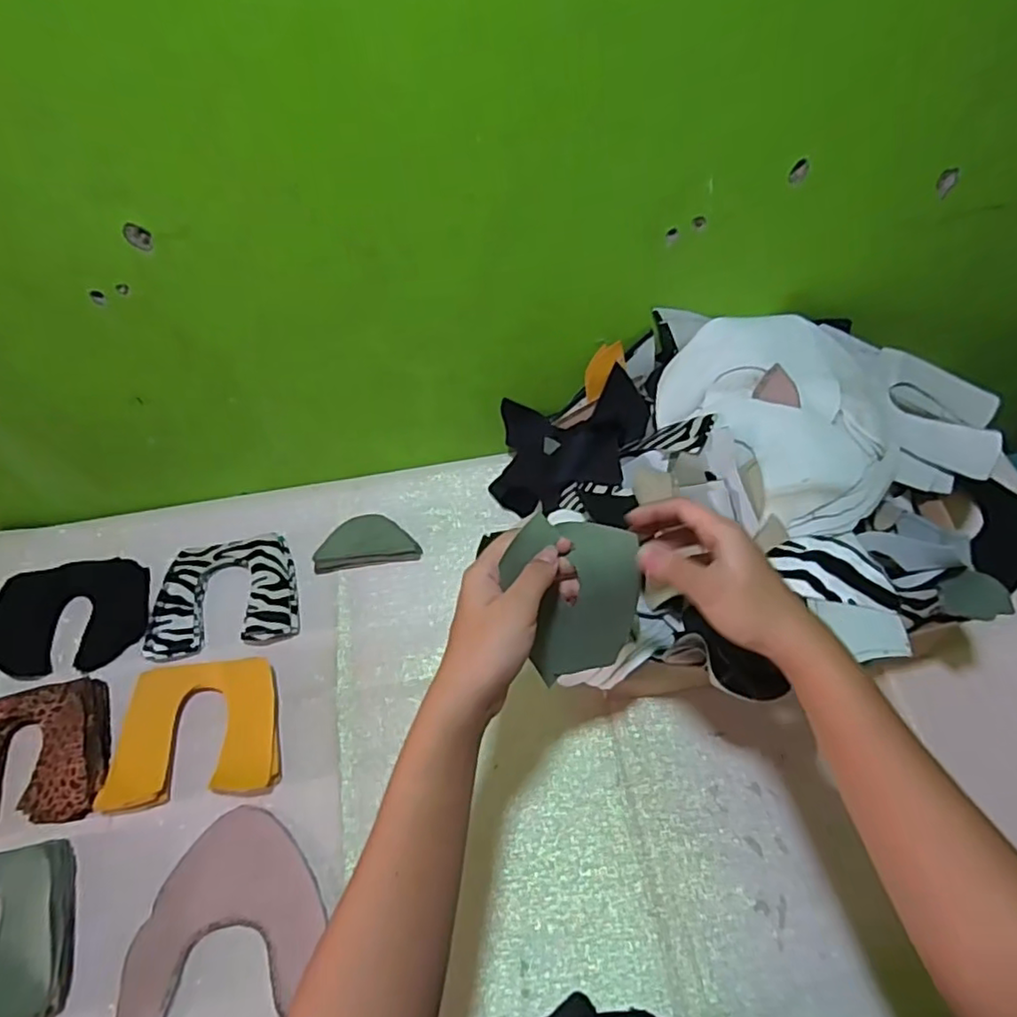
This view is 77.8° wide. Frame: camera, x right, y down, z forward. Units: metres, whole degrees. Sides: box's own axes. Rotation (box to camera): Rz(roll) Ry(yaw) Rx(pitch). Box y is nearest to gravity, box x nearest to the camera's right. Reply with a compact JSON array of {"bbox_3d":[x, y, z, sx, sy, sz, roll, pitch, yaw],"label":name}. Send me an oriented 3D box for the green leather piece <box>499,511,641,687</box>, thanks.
[{"bbox_3d":[0.049,0.064,0.413,0.078,0.124,0.029,-10,24,7],"label":"green leather piece"}]

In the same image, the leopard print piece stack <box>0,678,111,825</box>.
[{"bbox_3d":[-0.462,0.238,0.591,0.156,0.028,0.129,-18,56,-7],"label":"leopard print piece stack"}]

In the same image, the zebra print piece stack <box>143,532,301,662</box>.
[{"bbox_3d":[-0.306,0.091,0.687,0.153,0.024,0.132,-9,56,-1],"label":"zebra print piece stack"}]

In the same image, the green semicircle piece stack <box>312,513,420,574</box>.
[{"bbox_3d":[-0.160,0.038,0.715,0.114,0.027,0.056,-7,56,0],"label":"green semicircle piece stack"}]

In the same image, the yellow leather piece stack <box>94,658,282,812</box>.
[{"bbox_3d":[-0.296,0.209,0.599,0.153,0.028,0.128,-9,56,-1],"label":"yellow leather piece stack"}]

